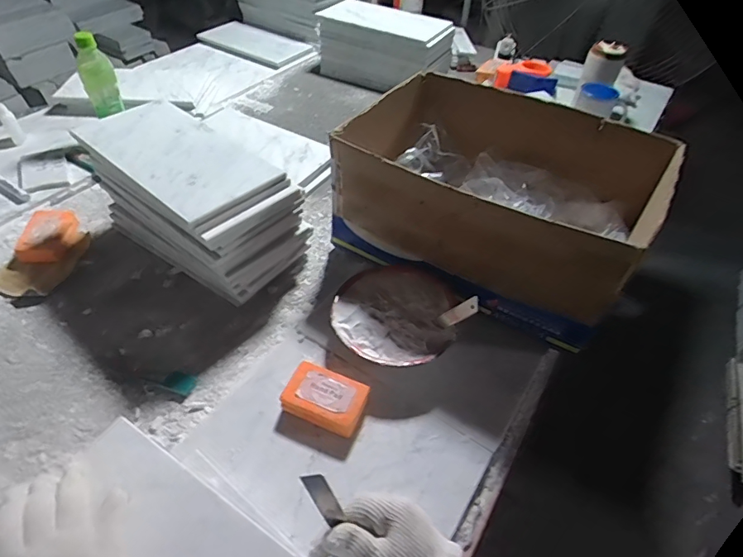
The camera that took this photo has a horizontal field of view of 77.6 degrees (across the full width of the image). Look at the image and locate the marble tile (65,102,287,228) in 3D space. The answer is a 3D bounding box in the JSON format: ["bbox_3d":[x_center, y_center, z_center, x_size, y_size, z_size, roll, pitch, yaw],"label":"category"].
[{"bbox_3d":[-0.275,-0.177,0.645,0.306,0.014,0.153,37,57,27],"label":"marble tile"}]

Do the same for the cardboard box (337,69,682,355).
[{"bbox_3d":[0.197,-0.136,0.701,0.401,0.199,0.334,29,54,22],"label":"cardboard box"}]

